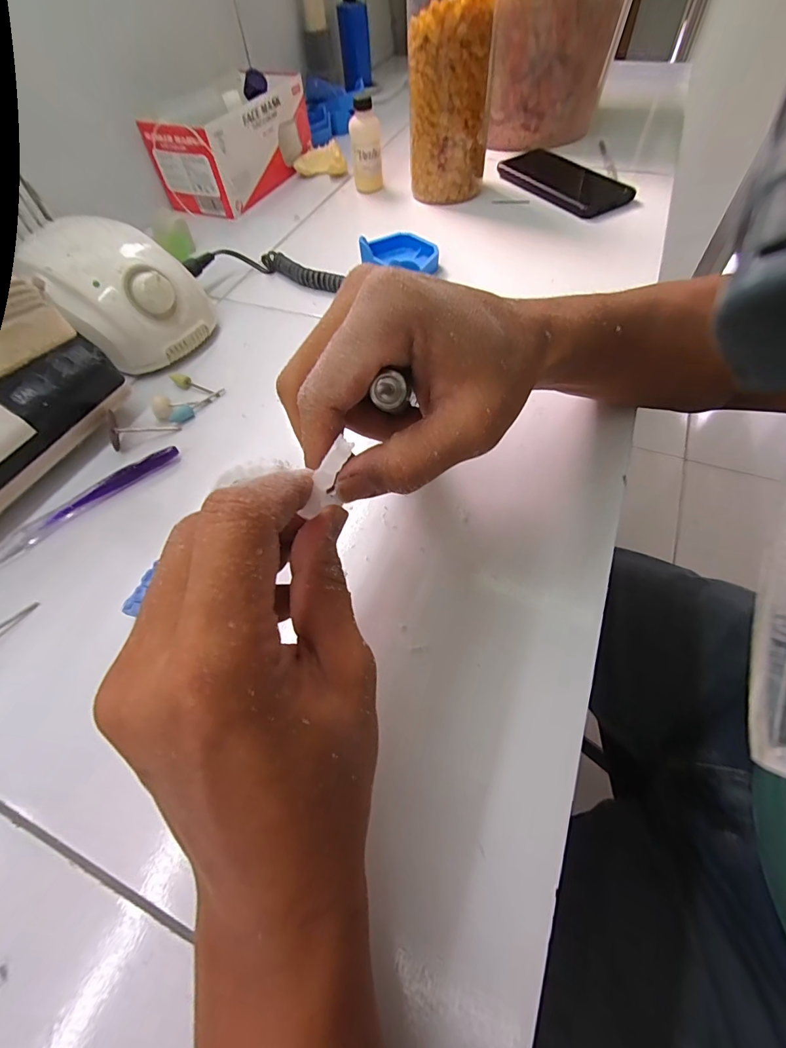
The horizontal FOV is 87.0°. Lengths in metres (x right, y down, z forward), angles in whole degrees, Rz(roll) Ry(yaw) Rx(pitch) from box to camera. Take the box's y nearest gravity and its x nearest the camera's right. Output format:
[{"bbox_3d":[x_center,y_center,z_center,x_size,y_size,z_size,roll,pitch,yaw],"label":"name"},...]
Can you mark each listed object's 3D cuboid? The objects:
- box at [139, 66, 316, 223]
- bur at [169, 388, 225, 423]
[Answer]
[{"bbox_3d":[-0.200,-0.493,0.533,0.108,0.092,0.200,20,62,16],"label":"box"},{"bbox_3d":[-0.159,-0.098,0.336,0.014,0.006,0.048,34,66,22],"label":"bur"}]

